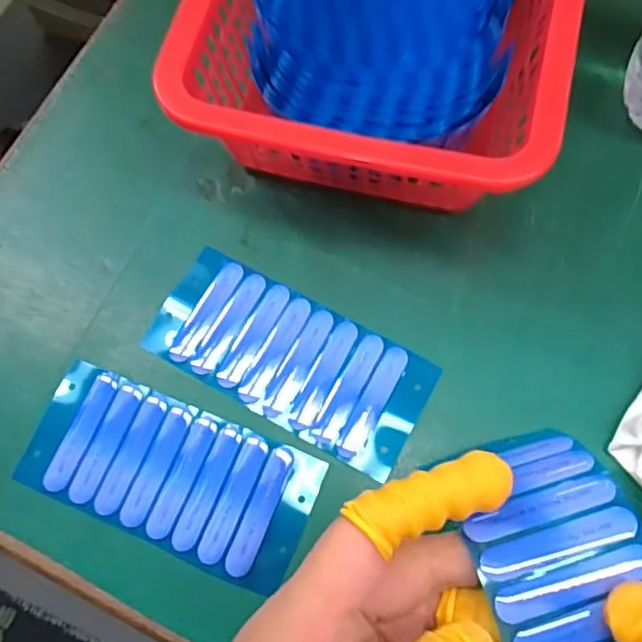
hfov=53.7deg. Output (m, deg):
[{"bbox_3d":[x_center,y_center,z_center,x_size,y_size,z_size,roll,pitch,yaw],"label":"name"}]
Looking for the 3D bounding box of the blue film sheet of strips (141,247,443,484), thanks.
[{"bbox_3d":[-0.013,0.015,0.271,0.118,0.004,0.052,28,75,11],"label":"blue film sheet of strips"}]

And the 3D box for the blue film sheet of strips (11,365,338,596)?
[{"bbox_3d":[-0.061,0.060,0.256,0.117,0.008,0.054,21,74,9],"label":"blue film sheet of strips"}]

